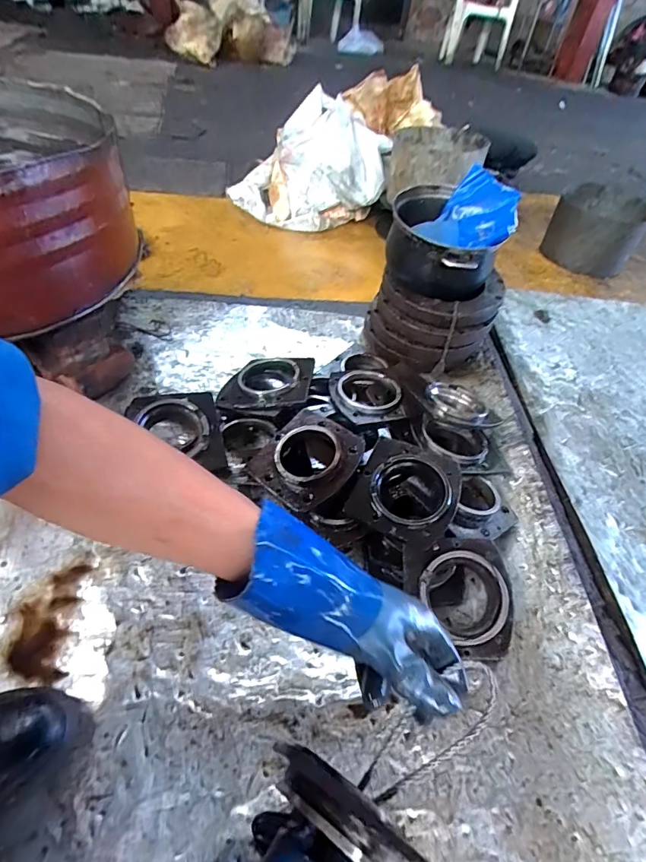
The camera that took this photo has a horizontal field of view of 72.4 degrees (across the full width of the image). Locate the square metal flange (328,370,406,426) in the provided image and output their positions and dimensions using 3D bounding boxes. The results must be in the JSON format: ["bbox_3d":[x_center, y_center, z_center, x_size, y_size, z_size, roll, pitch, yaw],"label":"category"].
[{"bbox_3d":[0.081,-0.064,0.816,0.124,0.026,0.130,-8,51,-6],"label":"square metal flange"}]

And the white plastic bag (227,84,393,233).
[{"bbox_3d":[-0.031,-0.788,1.297,0.457,0.247,0.239,-27,57,-26],"label":"white plastic bag"}]

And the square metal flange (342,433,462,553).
[{"bbox_3d":[0.132,0.087,0.672,0.144,0.029,0.161,25,51,15],"label":"square metal flange"}]

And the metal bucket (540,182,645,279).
[{"bbox_3d":[0.836,-0.620,1.363,0.247,0.167,0.247,29,52,18],"label":"metal bucket"}]

